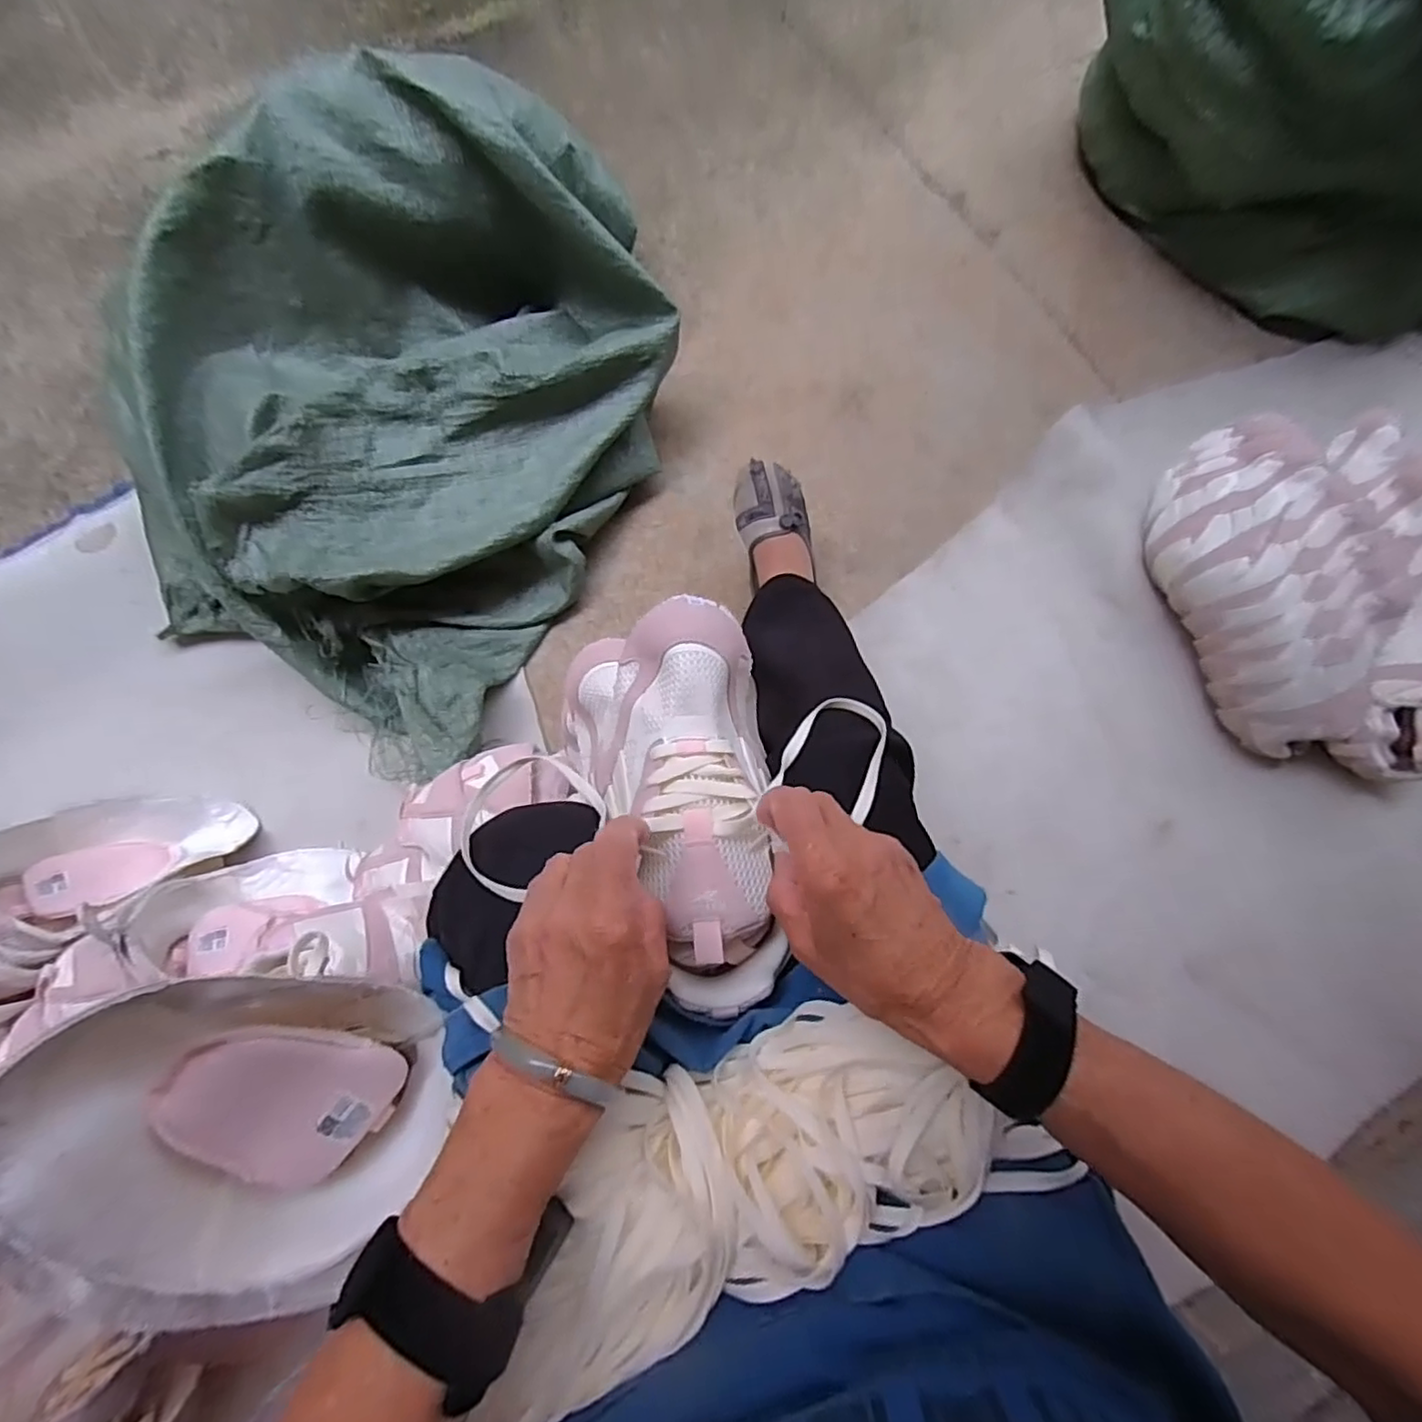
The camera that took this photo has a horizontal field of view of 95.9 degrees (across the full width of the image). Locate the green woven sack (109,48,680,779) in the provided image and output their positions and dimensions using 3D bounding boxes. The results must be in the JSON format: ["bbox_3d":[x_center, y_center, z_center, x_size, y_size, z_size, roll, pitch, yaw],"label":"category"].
[{"bbox_3d":[-0.311,-0.327,0.728,0.518,0.311,0.702,40,77,11],"label":"green woven sack"}]

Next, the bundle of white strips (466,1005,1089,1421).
[{"bbox_3d":[0.023,0.233,0.325,0.298,0.044,0.115,-19,78,-5],"label":"bundle of white strips"}]

